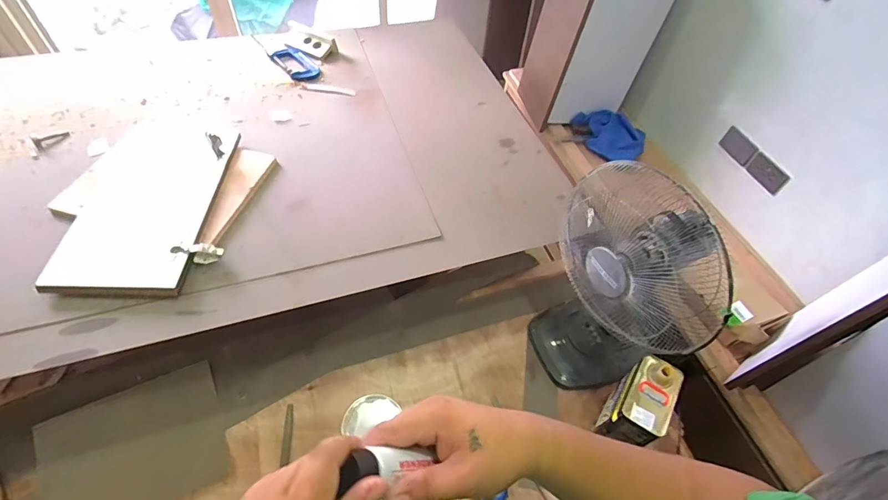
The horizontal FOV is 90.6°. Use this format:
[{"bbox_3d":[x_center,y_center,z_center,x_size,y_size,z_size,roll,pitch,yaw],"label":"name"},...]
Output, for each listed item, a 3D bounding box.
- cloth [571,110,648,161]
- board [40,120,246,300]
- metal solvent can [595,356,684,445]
[{"bbox_3d":[0.588,-0.425,1.583,0.269,0.160,0.046,53,22,21],"label":"cloth"},{"bbox_3d":[-0.726,-0.139,1.098,0.299,0.019,0.555,0,52,-4],"label":"board"},{"bbox_3d":[0.416,0.335,0.947,0.092,0.183,0.151,29,56,17],"label":"metal solvent can"}]

